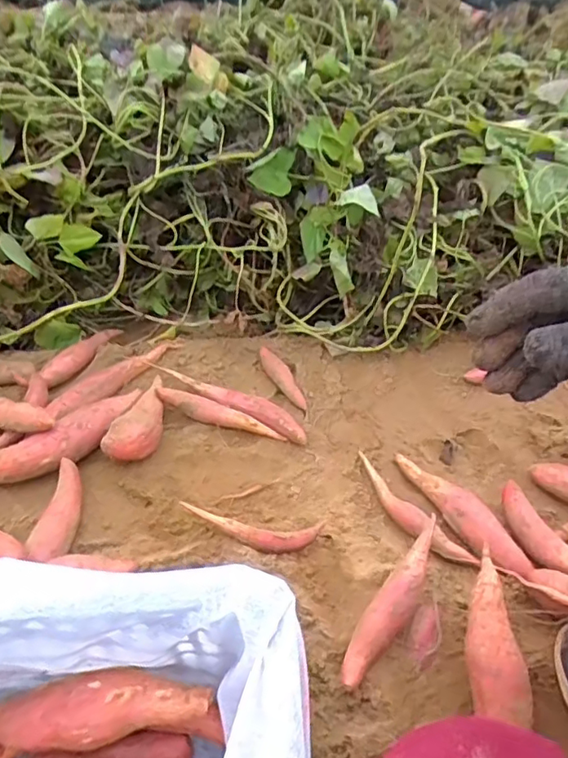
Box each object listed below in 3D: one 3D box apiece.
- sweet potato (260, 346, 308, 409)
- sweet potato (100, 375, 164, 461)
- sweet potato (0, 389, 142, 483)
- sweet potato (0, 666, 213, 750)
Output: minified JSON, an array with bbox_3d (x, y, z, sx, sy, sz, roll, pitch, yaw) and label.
[{"bbox_3d":[-0.004,-0.006,0.911,0.031,0.022,0.125,-20,52,-21],"label":"sweet potato"},{"bbox_3d":[-0.205,0.059,0.823,0.067,0.056,0.148,5,48,0],"label":"sweet potato"},{"bbox_3d":[-0.293,0.080,0.781,0.233,0.054,0.069,-25,54,-25],"label":"sweet potato"},{"bbox_3d":[-0.168,0.297,0.515,0.199,0.070,0.052,-2,48,-7],"label":"sweet potato"}]

